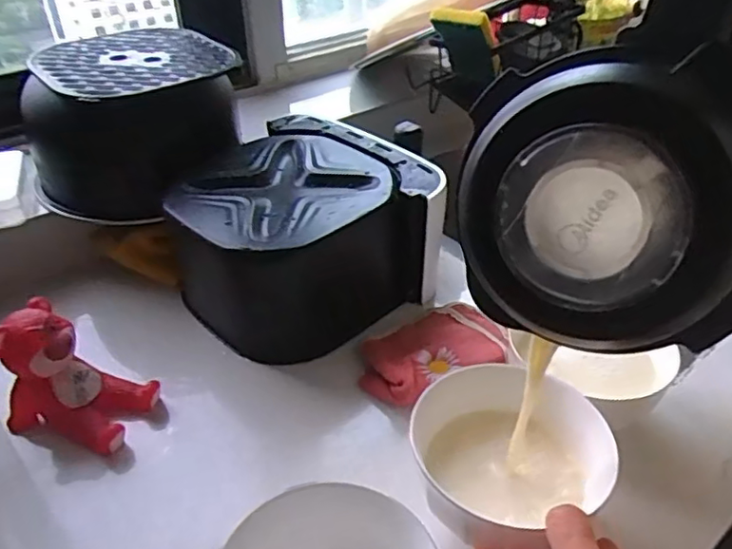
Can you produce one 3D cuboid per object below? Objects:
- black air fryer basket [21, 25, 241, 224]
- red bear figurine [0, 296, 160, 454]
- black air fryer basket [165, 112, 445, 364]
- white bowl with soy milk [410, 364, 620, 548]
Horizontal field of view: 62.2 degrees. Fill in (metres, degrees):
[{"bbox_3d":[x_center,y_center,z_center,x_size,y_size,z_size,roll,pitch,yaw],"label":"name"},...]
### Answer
[{"bbox_3d":[-0.240,-0.161,0.633,0.208,0.126,0.194,-7,38,-7],"label":"black air fryer basket"},{"bbox_3d":[-0.223,0.076,0.468,0.097,0.090,0.072,11,39,15],"label":"red bear figurine"},{"bbox_3d":[-0.061,-0.034,0.582,0.232,0.126,0.228,28,46,32],"label":"black air fryer basket"},{"bbox_3d":[0.088,0.112,0.387,0.103,0.053,0.108,-1,37,0],"label":"white bowl with soy milk"}]

